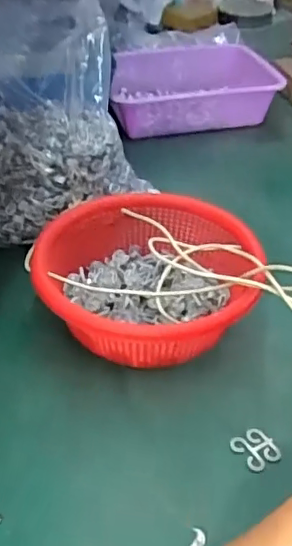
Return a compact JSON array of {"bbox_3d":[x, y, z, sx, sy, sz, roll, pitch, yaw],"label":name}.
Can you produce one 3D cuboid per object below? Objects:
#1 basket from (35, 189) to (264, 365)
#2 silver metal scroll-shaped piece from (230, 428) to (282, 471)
[{"bbox_3d":[0.006,0.010,0.615,0.224,0.094,0.232,16,41,16],"label":"basket"},{"bbox_3d":[0.096,0.152,0.506,0.033,0.005,0.036,-25,46,-30],"label":"silver metal scroll-shaped piece"}]

